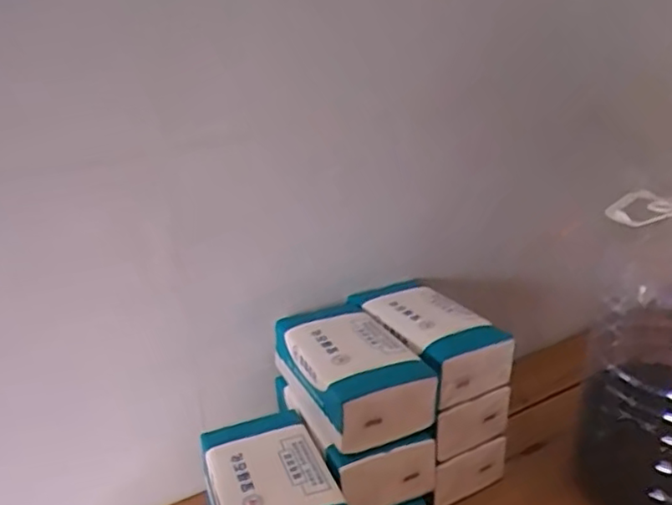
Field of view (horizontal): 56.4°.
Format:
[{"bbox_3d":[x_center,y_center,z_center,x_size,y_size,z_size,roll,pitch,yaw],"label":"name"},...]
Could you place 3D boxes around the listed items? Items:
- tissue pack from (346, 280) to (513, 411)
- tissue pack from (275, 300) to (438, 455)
[{"bbox_3d":[0.090,0.082,0.626,0.096,0.054,0.163,-15,25,-27],"label":"tissue pack"},{"bbox_3d":[0.011,0.108,0.578,0.107,0.064,0.165,-10,24,-16],"label":"tissue pack"}]

